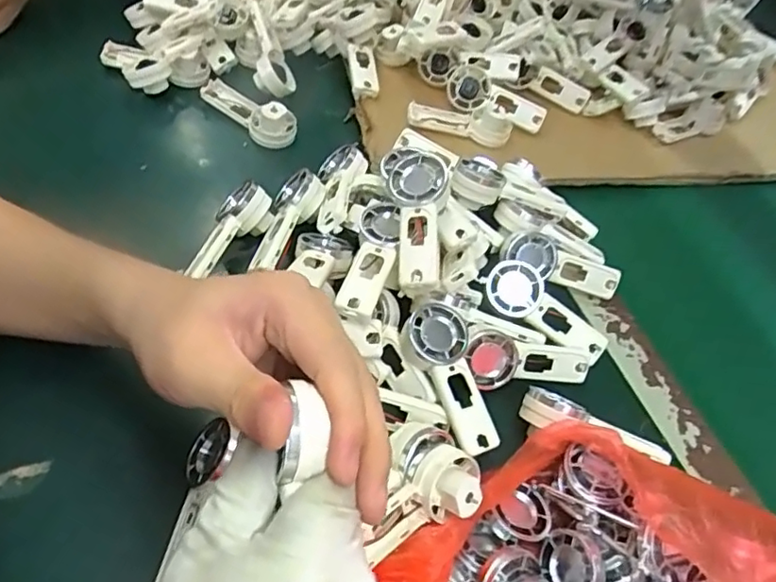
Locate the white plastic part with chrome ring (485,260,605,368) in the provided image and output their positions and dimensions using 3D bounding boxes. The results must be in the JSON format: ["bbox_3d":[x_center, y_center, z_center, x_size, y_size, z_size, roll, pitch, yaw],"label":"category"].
[{"bbox_3d":[0.111,0.016,0.421,0.093,0.021,0.036,36,61,1],"label":"white plastic part with chrome ring"}]

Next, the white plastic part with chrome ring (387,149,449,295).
[{"bbox_3d":[0.020,-0.045,0.395,0.036,0.029,0.094,1,70,-2],"label":"white plastic part with chrome ring"}]

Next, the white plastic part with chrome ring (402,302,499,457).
[{"bbox_3d":[0.041,0.054,0.373,0.037,0.025,0.094,-18,75,-14],"label":"white plastic part with chrome ring"}]

